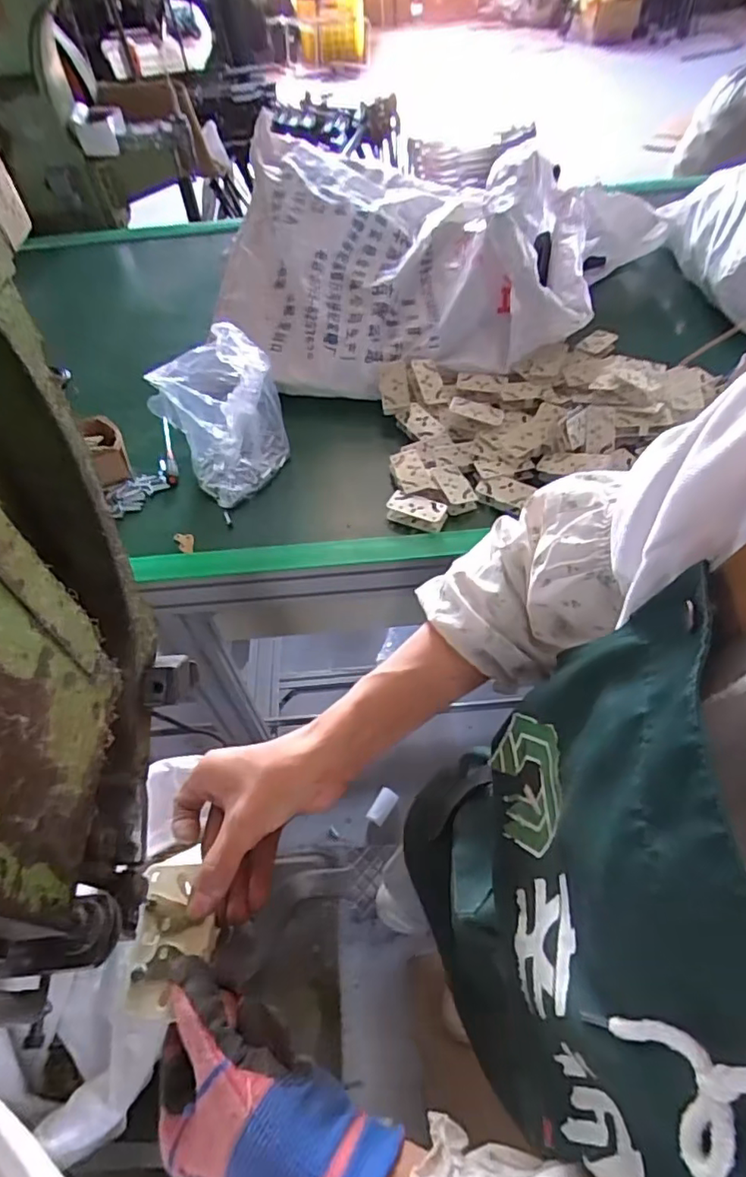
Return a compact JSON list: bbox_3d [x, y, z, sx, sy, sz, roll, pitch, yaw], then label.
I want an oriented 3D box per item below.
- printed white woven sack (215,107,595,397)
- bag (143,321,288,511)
[{"bbox_3d":[0.048,-0.579,0.993,0.591,0.203,0.475,-11,54,-4],"label":"printed white woven sack"},{"bbox_3d":[-0.198,-0.216,0.785,0.155,0.216,0.156,-13,54,-5],"label":"bag"}]

